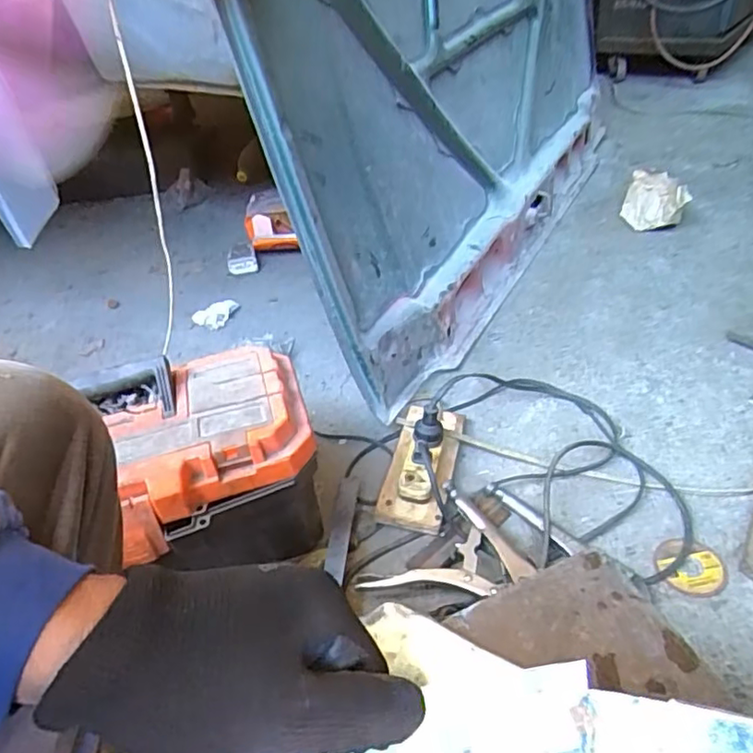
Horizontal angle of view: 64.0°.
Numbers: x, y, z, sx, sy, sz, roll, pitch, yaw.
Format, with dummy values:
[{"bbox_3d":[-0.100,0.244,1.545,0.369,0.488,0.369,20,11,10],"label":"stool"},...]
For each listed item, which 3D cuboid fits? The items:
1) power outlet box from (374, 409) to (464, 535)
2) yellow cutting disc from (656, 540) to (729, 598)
[{"bbox_3d":[0.059,0.104,0.784,0.085,0.045,0.207,5,41,14],"label":"power outlet box"},{"bbox_3d":[0.339,0.206,0.650,0.070,0.005,0.068,-4,40,3],"label":"yellow cutting disc"}]

